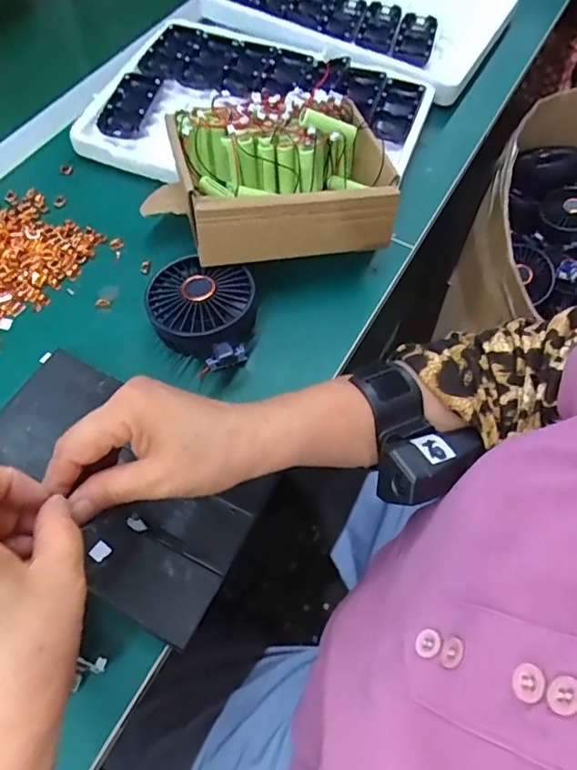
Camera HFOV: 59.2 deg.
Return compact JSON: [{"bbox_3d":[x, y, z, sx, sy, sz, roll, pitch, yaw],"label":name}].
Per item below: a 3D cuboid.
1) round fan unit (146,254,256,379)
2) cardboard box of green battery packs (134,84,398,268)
[{"bbox_3d":[-0.073,-0.056,0.418,0.083,0.048,0.090,1,61,-2],"label":"round fan unit"},{"bbox_3d":[-0.020,-0.182,0.438,0.201,0.064,0.148,-11,62,-8],"label":"cardboard box of green battery packs"}]

